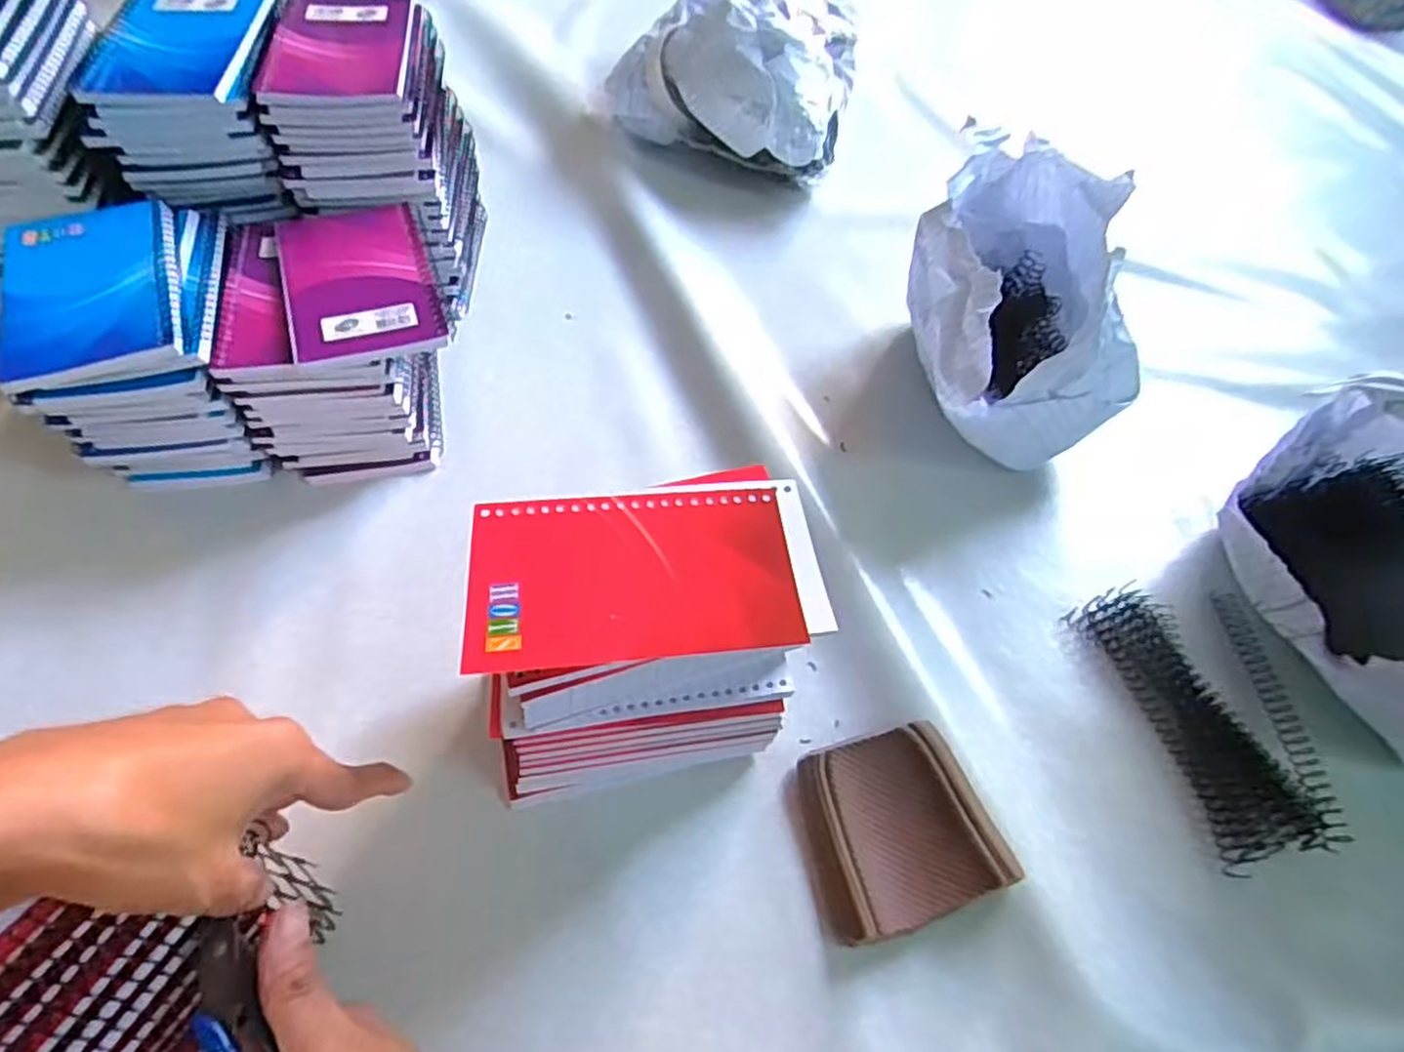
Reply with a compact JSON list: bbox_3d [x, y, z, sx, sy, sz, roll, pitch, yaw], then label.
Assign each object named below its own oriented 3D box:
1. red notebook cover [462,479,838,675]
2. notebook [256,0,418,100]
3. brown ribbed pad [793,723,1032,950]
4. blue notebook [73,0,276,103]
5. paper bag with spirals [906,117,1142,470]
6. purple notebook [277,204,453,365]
[{"bbox_3d":[-0.022,0.016,0.309,0.138,0.010,0.081,-2,56,-6],"label":"red notebook cover"},{"bbox_3d":[-0.229,-0.309,0.486,0.084,0.011,0.129,-6,56,-9],"label":"notebook"},{"bbox_3d":[0.096,0.149,0.381,0.088,0.021,0.086,-15,58,-10],"label":"brown ribbed pad"},{"bbox_3d":[-0.322,-0.302,0.471,0.086,0.013,0.130,0,55,-5],"label":"blue notebook"},{"bbox_3d":[0.211,-0.147,0.523,0.130,0.148,0.212,2,55,-2],"label":"paper bag with spirals"},{"bbox_3d":[-0.204,-0.148,0.455,0.082,0.012,0.131,-15,58,-15],"label":"purple notebook"}]

